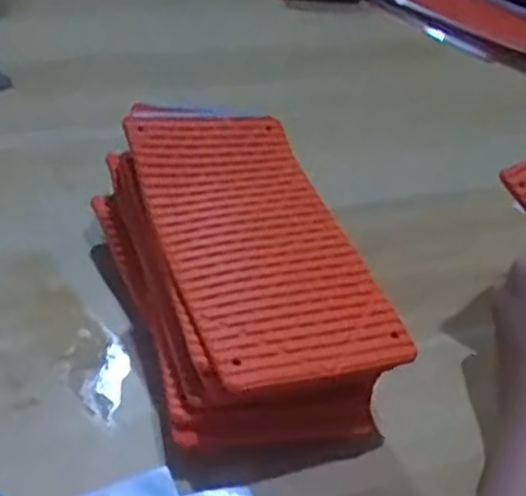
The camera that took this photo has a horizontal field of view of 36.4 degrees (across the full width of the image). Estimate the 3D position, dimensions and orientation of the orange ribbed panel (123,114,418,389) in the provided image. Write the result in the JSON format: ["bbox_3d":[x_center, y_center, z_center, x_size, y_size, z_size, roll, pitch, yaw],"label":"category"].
[{"bbox_3d":[-0.003,-0.011,0.423,0.097,0.011,0.190,-6,45,-21],"label":"orange ribbed panel"}]

